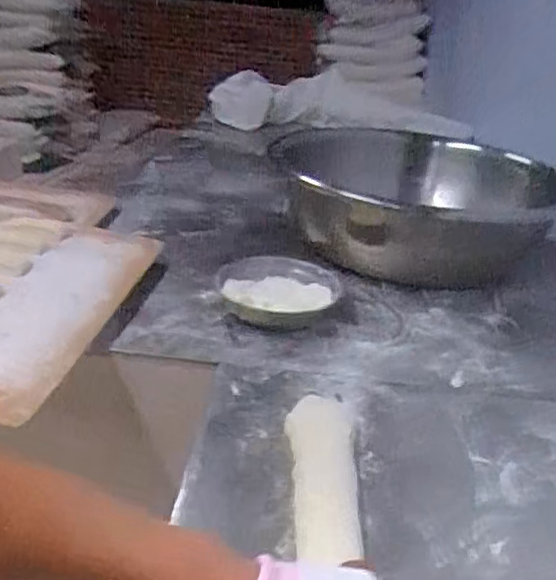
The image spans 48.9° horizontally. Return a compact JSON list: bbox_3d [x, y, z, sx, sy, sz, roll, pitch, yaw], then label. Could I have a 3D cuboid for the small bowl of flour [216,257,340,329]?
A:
[{"bbox_3d":[-0.007,0.004,1.125,0.222,0.063,0.217,4,26,-2],"label":"small bowl of flour"}]

